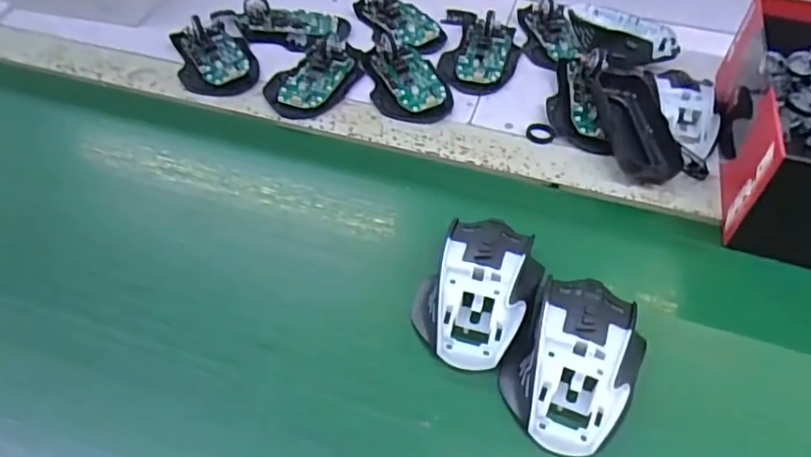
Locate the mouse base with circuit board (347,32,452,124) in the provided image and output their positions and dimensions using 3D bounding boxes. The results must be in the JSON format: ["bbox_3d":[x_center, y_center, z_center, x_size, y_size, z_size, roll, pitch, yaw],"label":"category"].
[{"bbox_3d":[-0.004,-0.152,0.557,0.072,0.024,0.132,-14,51,-13],"label":"mouse base with circuit board"}]

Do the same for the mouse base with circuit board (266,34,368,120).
[{"bbox_3d":[-0.088,-0.150,0.554,0.071,0.023,0.111,21,52,16],"label":"mouse base with circuit board"}]

